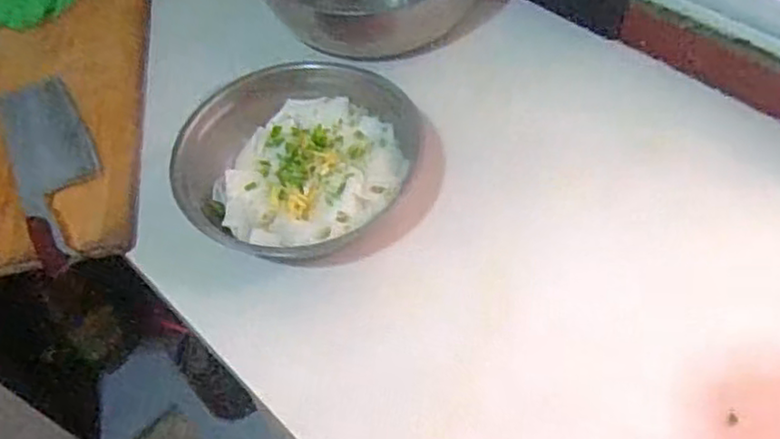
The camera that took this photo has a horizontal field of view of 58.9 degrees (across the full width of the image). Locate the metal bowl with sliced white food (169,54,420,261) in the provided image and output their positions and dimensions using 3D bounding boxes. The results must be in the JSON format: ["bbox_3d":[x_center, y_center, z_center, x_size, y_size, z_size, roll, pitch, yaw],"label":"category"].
[{"bbox_3d":[-0.080,-0.072,0.694,0.213,0.078,0.232,-2,53,3],"label":"metal bowl with sliced white food"}]

